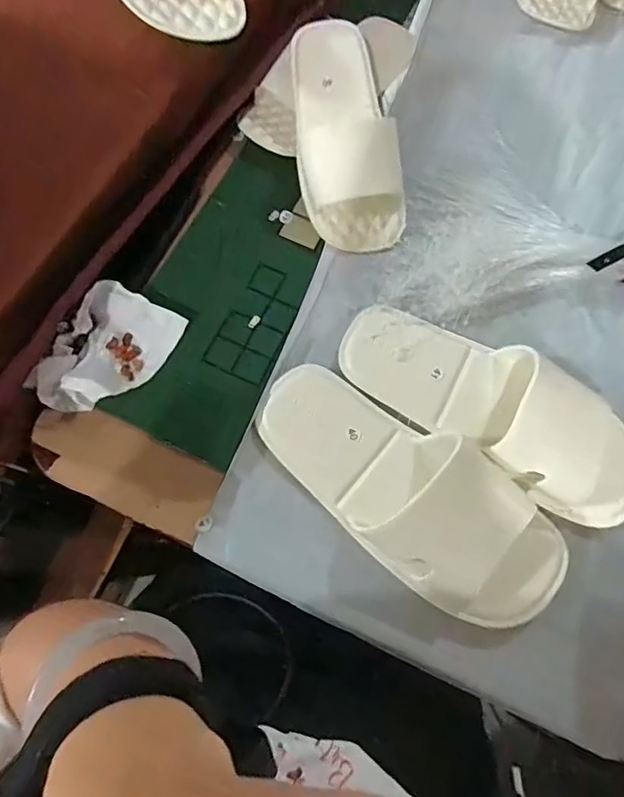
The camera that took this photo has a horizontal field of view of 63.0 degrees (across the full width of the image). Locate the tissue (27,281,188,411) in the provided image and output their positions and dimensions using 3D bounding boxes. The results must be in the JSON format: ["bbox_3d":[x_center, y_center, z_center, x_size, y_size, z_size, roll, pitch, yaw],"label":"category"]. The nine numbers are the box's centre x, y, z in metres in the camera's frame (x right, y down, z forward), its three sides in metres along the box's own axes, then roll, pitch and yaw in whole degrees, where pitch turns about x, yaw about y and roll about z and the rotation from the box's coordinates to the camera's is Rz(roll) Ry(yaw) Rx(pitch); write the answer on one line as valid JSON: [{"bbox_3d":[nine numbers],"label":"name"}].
[{"bbox_3d":[-0.177,-0.039,0.447,0.085,0.025,0.116,24,72,6],"label":"tissue"}]

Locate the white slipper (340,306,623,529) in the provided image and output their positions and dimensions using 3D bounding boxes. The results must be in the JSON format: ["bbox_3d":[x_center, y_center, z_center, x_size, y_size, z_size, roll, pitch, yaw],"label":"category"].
[{"bbox_3d":[0.155,0.003,0.433,0.276,0.051,0.108,33,73,9],"label":"white slipper"}]

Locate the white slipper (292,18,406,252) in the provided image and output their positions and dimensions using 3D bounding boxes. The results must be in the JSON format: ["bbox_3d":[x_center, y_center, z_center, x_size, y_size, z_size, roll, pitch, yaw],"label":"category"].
[{"bbox_3d":[0.028,-0.257,0.494,0.098,0.046,0.232,-9,87,-5],"label":"white slipper"}]

